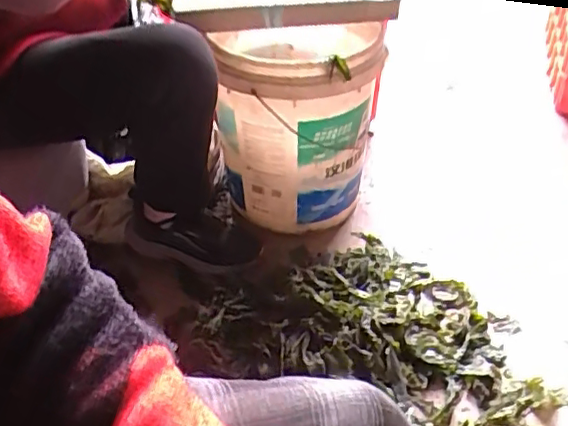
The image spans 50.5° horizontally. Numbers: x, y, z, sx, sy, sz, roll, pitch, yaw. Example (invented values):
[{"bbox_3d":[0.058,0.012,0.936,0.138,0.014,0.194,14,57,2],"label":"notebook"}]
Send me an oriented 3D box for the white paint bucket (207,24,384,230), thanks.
[{"bbox_3d":[0.023,-0.172,1.160,0.291,0.383,0.316,3,43,2],"label":"white paint bucket"}]

